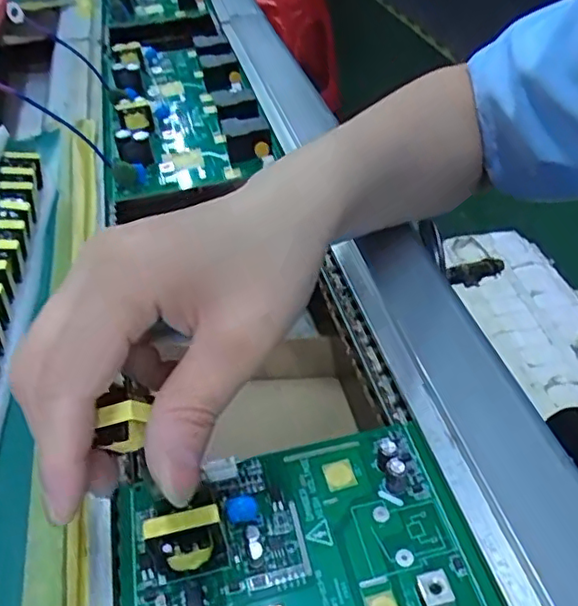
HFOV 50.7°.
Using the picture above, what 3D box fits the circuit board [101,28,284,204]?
[{"bbox_3d":[-0.092,-0.165,0.493,0.116,0.030,0.253,-12,42,-11],"label":"circuit board"}]

